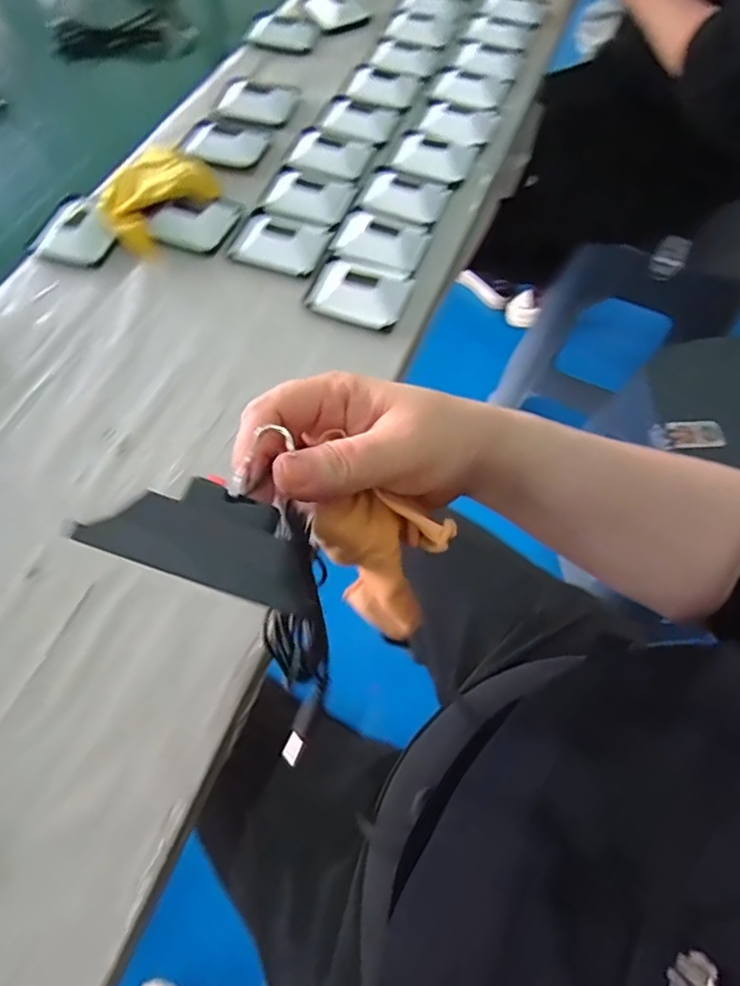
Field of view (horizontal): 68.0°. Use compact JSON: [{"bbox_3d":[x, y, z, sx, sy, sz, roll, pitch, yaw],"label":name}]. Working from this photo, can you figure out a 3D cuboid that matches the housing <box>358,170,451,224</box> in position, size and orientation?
[{"bbox_3d":[0.035,-0.288,0.524,0.075,0.019,0.067,16,63,7],"label":"housing"}]

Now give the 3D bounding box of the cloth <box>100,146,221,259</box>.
[{"bbox_3d":[-0.195,-0.266,0.492,0.087,0.030,0.123,23,64,10],"label":"cloth"}]

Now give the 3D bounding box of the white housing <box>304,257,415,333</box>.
[{"bbox_3d":[-0.010,-0.171,0.461,0.078,0.021,0.063,16,63,7],"label":"white housing"}]

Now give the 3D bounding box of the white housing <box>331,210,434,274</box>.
[{"bbox_3d":[0.008,-0.228,0.492,0.079,0.020,0.071,16,63,7],"label":"white housing"}]

